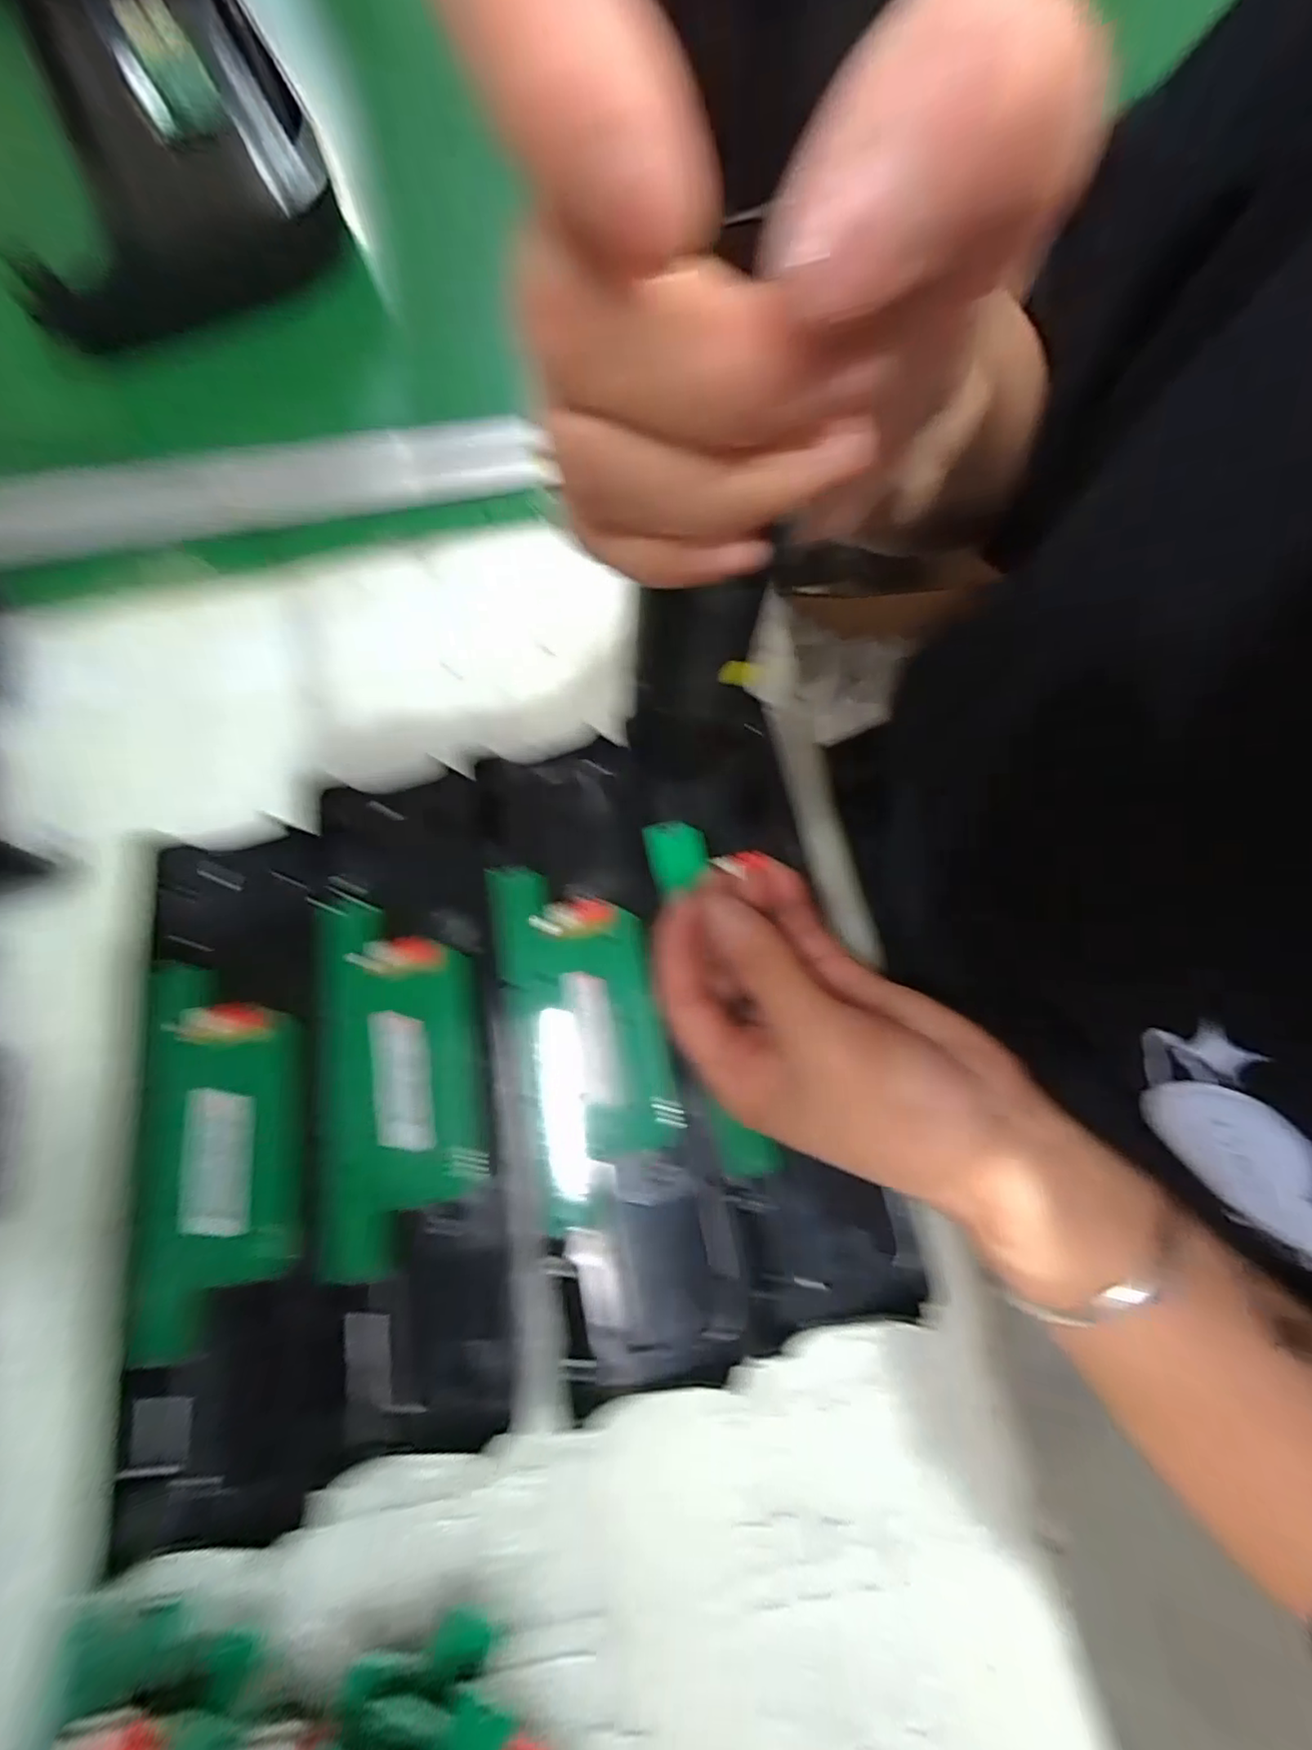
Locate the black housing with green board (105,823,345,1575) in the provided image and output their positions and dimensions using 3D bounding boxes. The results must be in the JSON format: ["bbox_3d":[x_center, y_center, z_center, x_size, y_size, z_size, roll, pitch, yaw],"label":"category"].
[{"bbox_3d":[-0.160,0.099,0.238,0.073,0.014,0.241,-9,74,-3],"label":"black housing with green board"}]

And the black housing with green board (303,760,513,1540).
[{"bbox_3d":[-0.097,0.077,0.247,0.071,0.019,0.248,-9,74,-3],"label":"black housing with green board"}]

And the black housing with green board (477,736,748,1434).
[{"bbox_3d":[-0.026,0.060,0.251,0.080,0.011,0.244,-9,74,-3],"label":"black housing with green board"}]

